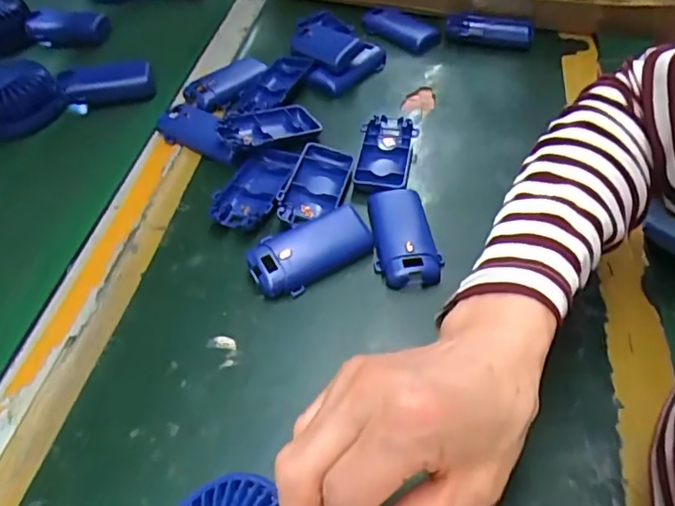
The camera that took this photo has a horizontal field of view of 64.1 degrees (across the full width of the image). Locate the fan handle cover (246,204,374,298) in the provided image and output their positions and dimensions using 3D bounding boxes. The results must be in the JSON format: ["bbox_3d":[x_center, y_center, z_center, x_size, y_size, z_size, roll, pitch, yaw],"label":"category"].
[{"bbox_3d":[-0.020,-0.003,0.408,0.092,0.011,0.049,-29,74,-20],"label":"fan handle cover"}]

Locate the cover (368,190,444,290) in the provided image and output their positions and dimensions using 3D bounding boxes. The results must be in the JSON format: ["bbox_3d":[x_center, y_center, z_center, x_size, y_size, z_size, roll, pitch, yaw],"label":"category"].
[{"bbox_3d":[0.050,-0.016,0.415,0.046,0.021,0.094,-4,50,-2],"label":"cover"}]

